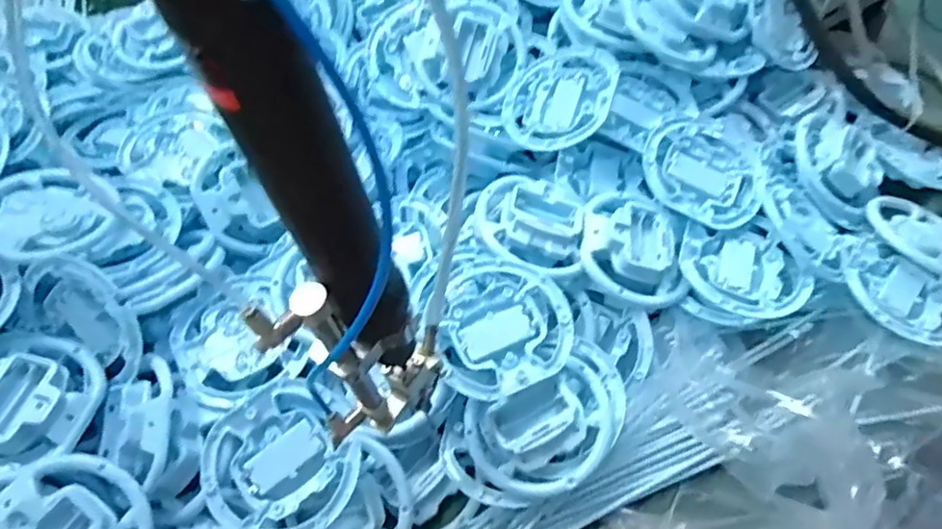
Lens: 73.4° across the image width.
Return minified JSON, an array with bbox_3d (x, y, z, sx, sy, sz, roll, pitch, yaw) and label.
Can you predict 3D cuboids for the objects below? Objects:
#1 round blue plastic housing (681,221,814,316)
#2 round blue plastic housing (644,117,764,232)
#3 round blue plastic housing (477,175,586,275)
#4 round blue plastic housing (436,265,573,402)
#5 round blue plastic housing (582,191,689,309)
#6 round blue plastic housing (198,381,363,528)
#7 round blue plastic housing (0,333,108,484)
[{"bbox_3d":[0.213,0.003,0.496,0.092,0.018,0.086,-2,55,2],"label":"round blue plastic housing"},{"bbox_3d":[0.195,-0.080,0.539,0.100,0.025,0.102,24,66,0],"label":"round blue plastic housing"},{"bbox_3d":[0.047,-0.035,0.500,0.082,0.021,0.085,-2,55,2],"label":"round blue plastic housing"},{"bbox_3d":[0.023,0.048,0.456,0.093,0.023,0.097,-2,55,2],"label":"round blue plastic housing"},{"bbox_3d":[0.130,-0.013,0.503,0.080,0.034,0.089,4,55,7],"label":"round blue plastic housing"},{"bbox_3d":[-0.126,0.135,0.431,0.100,0.028,0.100,0,73,-1],"label":"round blue plastic housing"},{"bbox_3d":[-0.301,0.094,0.423,0.082,0.032,0.100,13,57,12],"label":"round blue plastic housing"}]

